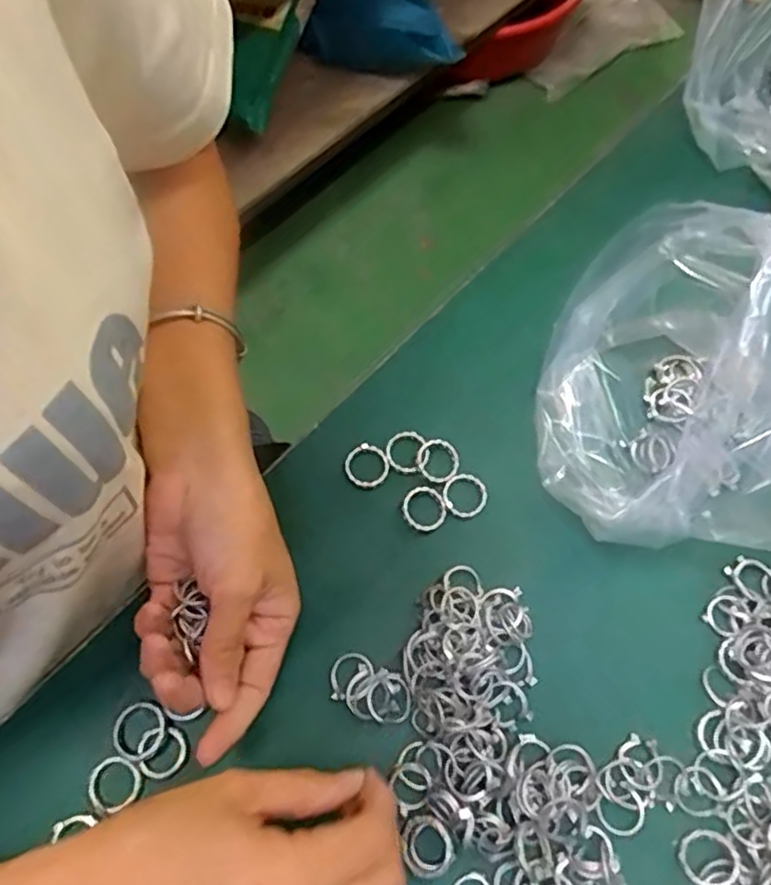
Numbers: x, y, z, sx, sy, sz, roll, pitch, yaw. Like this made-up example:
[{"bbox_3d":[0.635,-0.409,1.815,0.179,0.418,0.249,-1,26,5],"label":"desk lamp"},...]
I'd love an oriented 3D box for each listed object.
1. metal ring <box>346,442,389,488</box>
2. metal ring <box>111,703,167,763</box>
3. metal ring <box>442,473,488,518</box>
[{"bbox_3d":[-0.010,0.013,0.371,0.023,0.007,0.024,0,73,0],"label":"metal ring"},{"bbox_3d":[-0.115,0.136,0.319,0.024,0.005,0.025,1,69,-3],"label":"metal ring"},{"bbox_3d":[0.043,0.029,0.367,0.024,0.006,0.024,-1,68,1],"label":"metal ring"}]

